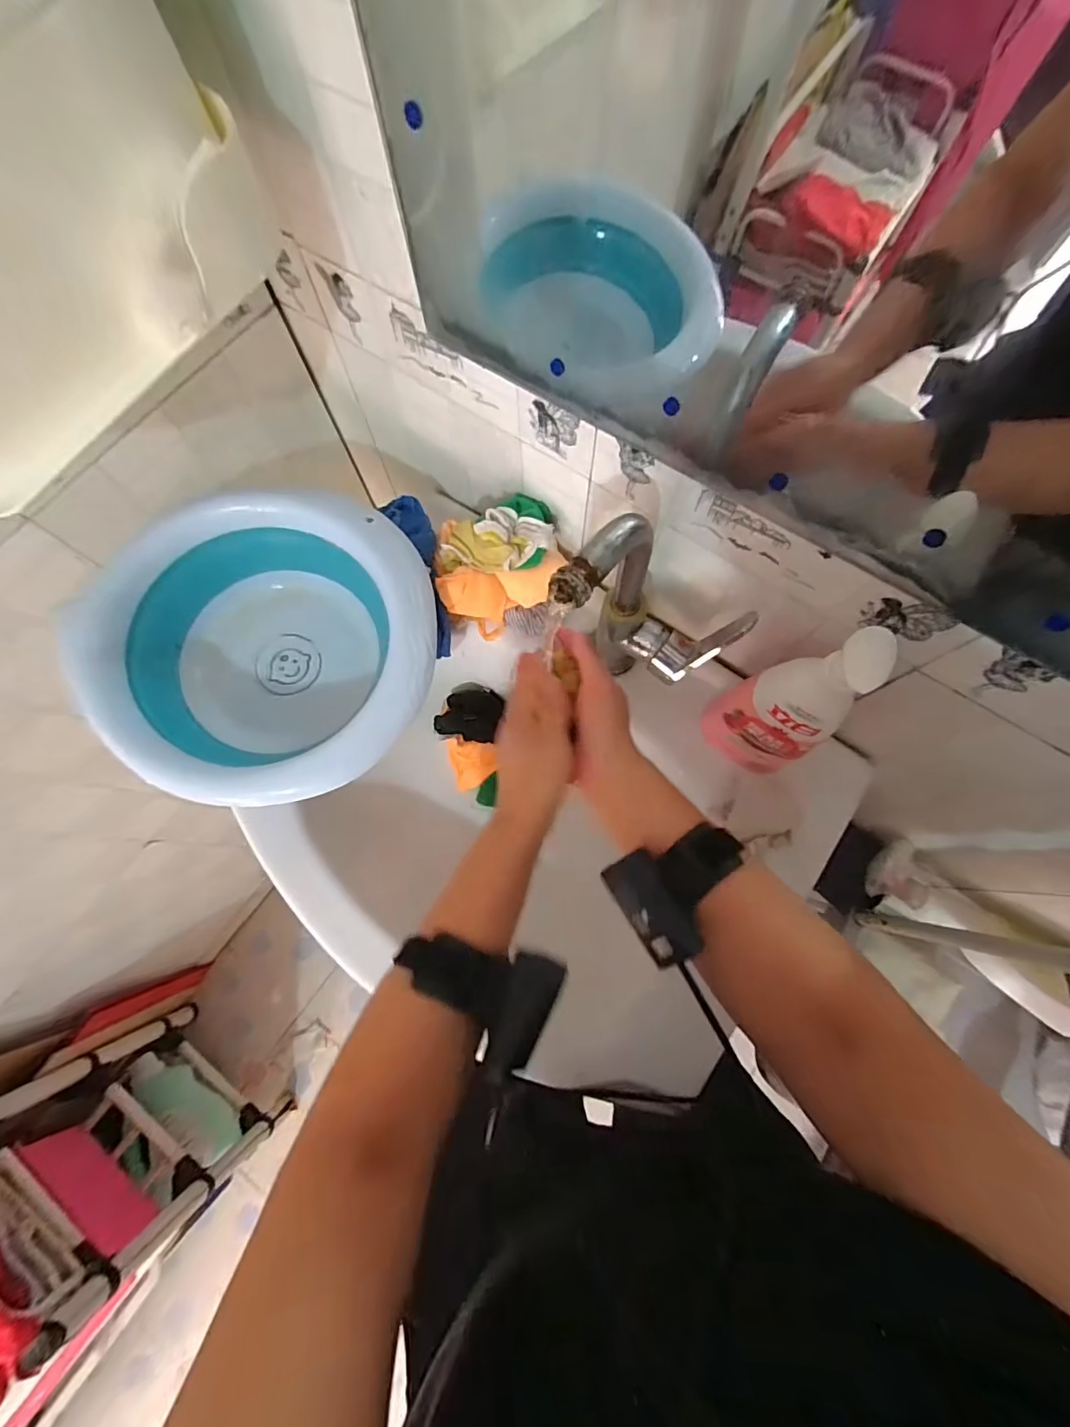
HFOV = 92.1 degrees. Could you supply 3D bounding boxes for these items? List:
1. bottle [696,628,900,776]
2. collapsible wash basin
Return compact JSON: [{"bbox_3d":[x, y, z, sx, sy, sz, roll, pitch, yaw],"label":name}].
[{"bbox_3d":[0.203,-0.005,0.422,0.049,0.223,0.080,-34,77,-9],"label":"bottle"},{"bbox_3d":[-0.239,-0.057,0.500,0.288,0.112,0.243,-11,74,-3],"label":"collapsible wash basin"}]

